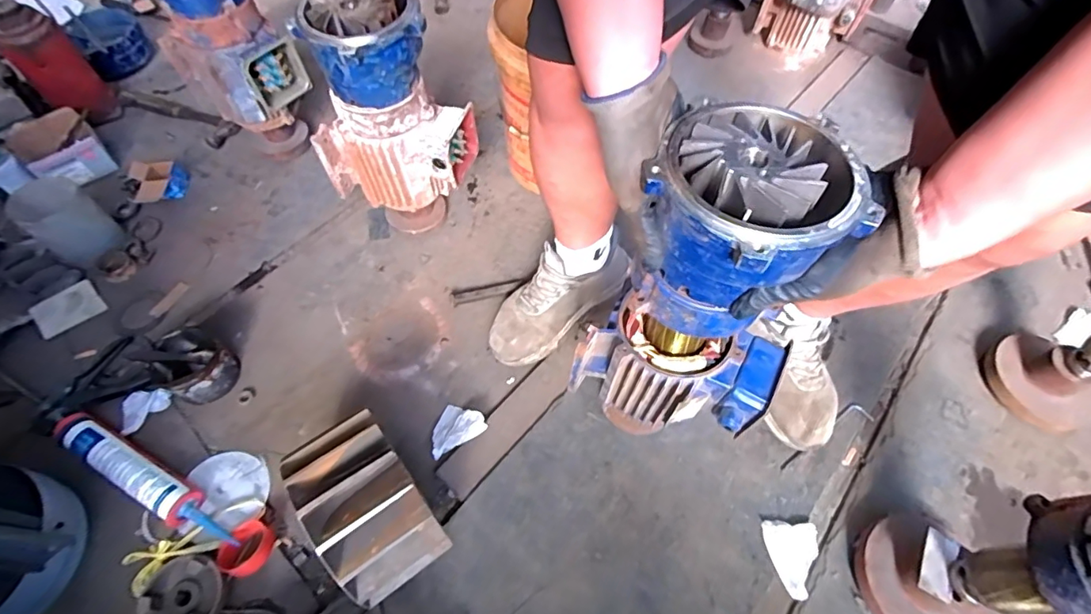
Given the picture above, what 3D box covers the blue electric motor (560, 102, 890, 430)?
[{"bbox_3d":[0.161,0.008,0.553,0.209,0.385,0.156,8,53,4],"label":"blue electric motor"}]

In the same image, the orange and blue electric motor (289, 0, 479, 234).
[{"bbox_3d":[-0.235,-0.277,0.854,0.201,0.424,0.171,24,62,13],"label":"orange and blue electric motor"}]

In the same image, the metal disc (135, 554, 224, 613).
[{"bbox_3d":[-0.481,0.386,0.687,0.102,0.030,0.098,-5,57,-3],"label":"metal disc"}]

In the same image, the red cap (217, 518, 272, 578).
[{"bbox_3d":[-0.417,0.341,0.730,0.071,0.028,0.069,12,47,30],"label":"red cap"}]

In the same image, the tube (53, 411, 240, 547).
[{"bbox_3d":[-0.592,0.257,0.769,0.335,0.048,0.054,24,60,15],"label":"tube"}]

